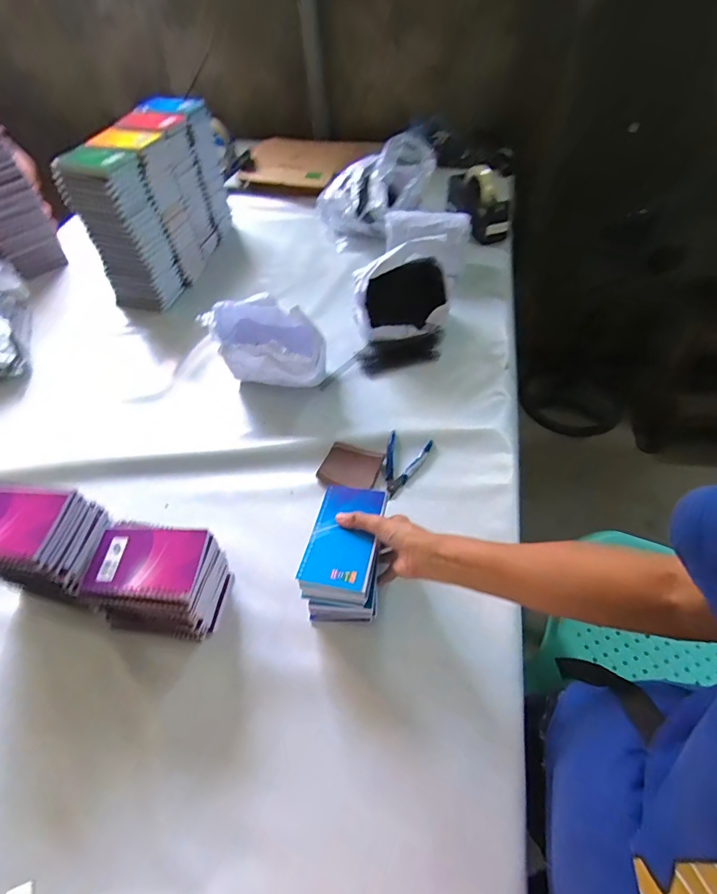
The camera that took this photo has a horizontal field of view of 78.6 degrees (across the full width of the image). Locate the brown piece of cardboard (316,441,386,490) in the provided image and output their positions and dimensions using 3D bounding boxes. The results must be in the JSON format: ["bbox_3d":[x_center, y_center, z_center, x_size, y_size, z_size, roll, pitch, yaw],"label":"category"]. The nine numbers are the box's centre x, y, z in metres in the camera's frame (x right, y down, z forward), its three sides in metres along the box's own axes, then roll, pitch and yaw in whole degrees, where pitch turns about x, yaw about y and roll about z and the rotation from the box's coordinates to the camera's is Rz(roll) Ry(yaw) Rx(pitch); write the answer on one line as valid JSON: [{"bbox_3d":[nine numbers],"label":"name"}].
[{"bbox_3d":[-0.012,0.031,0.695,0.086,0.018,0.075,14,55,15],"label":"brown piece of cardboard"}]

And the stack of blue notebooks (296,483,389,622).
[{"bbox_3d":[-0.016,0.138,0.566,0.089,0.094,0.145,5,53,8],"label":"stack of blue notebooks"}]

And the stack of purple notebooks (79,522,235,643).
[{"bbox_3d":[-0.245,0.169,0.551,0.141,0.118,0.102,5,53,8],"label":"stack of purple notebooks"}]

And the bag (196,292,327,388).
[{"bbox_3d":[-0.156,-0.188,0.790,0.216,0.117,0.127,16,55,16],"label":"bag"}]

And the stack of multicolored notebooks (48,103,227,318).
[{"bbox_3d":[-0.468,-0.571,1.026,0.153,0.287,0.427,8,53,10],"label":"stack of multicolored notebooks"}]

